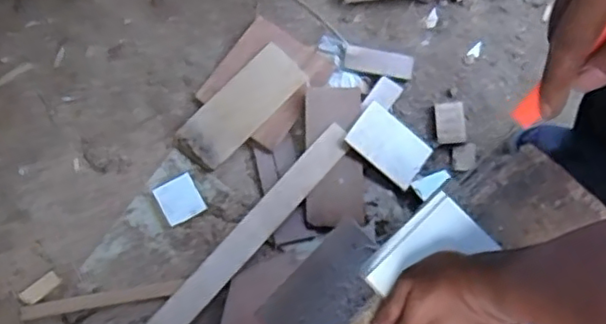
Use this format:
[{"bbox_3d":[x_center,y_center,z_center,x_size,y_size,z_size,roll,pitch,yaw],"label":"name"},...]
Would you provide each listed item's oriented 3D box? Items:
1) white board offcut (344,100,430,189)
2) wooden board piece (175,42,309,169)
[{"bbox_3d":[0.193,-0.040,1.379,0.175,0.012,0.123,39,73,-8],"label":"white board offcut"},{"bbox_3d":[-0.140,-0.127,1.407,0.126,0.018,0.305,44,80,12],"label":"wooden board piece"}]

